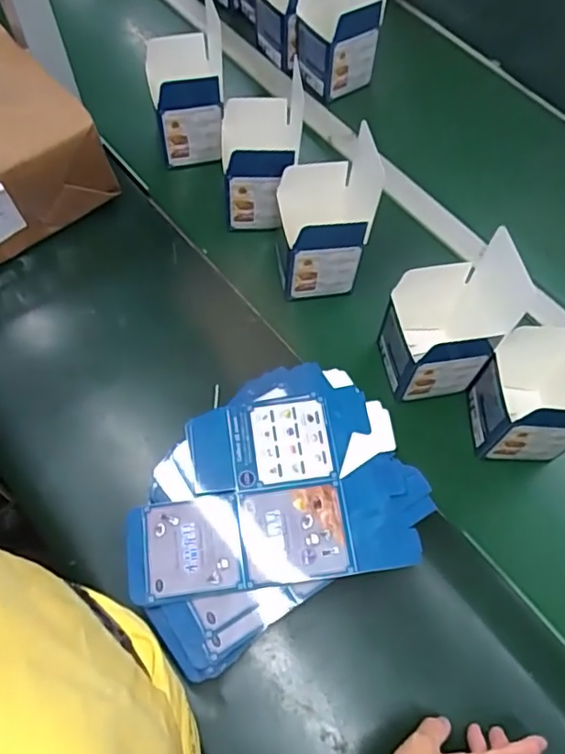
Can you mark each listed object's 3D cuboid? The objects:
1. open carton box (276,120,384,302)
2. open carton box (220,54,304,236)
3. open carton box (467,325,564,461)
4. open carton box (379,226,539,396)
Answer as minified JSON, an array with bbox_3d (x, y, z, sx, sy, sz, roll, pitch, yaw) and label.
[{"bbox_3d":[0.046,-0.169,0.666,0.099,0.128,0.099,-3,62,-2],"label":"open carton box"},{"bbox_3d":[-0.026,-0.257,0.705,0.089,0.140,0.107,-3,62,-2],"label":"open carton box"},{"bbox_3d":[0.248,0.013,0.567,0.098,0.158,0.092,2,62,1],"label":"open carton box"},{"bbox_3d":[0.179,-0.055,0.593,0.132,0.151,0.089,-9,63,-5],"label":"open carton box"}]

